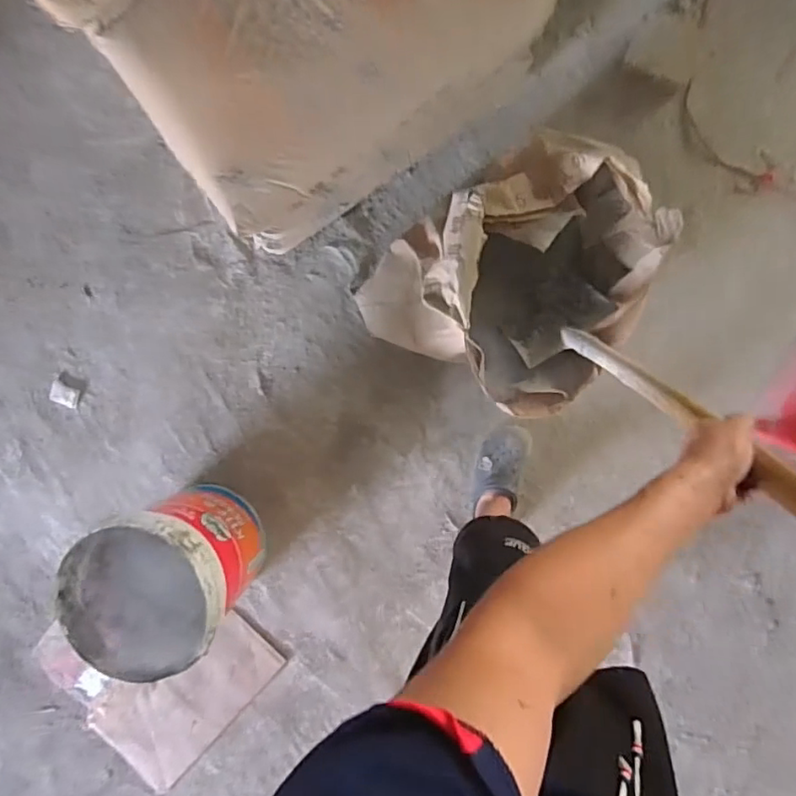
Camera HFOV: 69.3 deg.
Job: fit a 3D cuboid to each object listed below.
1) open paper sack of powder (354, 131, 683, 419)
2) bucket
[{"bbox_3d":[0.203,-0.245,1.071,0.464,0.256,0.450,28,99,5],"label":"open paper sack of powder"},{"bbox_3d":[-0.462,0.356,1.205,0.288,0.364,0.286,1,96,8],"label":"bucket"}]

